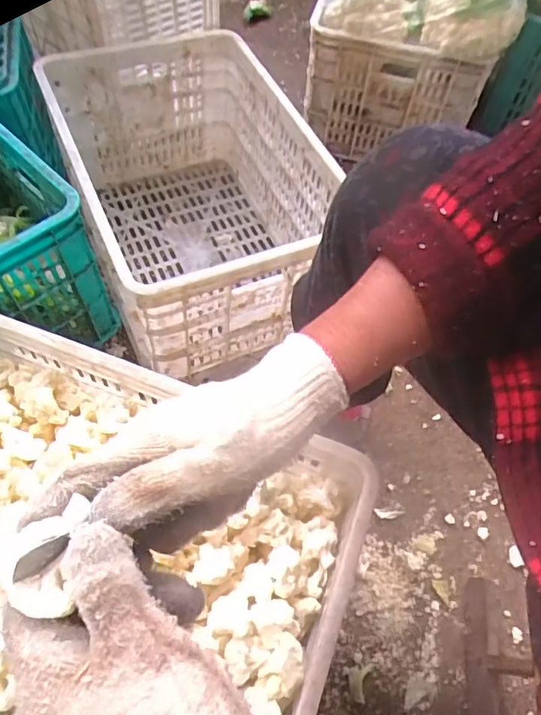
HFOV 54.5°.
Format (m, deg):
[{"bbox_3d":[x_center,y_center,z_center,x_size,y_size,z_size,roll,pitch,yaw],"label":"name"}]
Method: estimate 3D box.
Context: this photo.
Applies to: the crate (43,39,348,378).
[{"bbox_3d":[-0.129,-0.273,0.886,0.340,0.271,0.555,-18,62,-14],"label":"crate"}]

